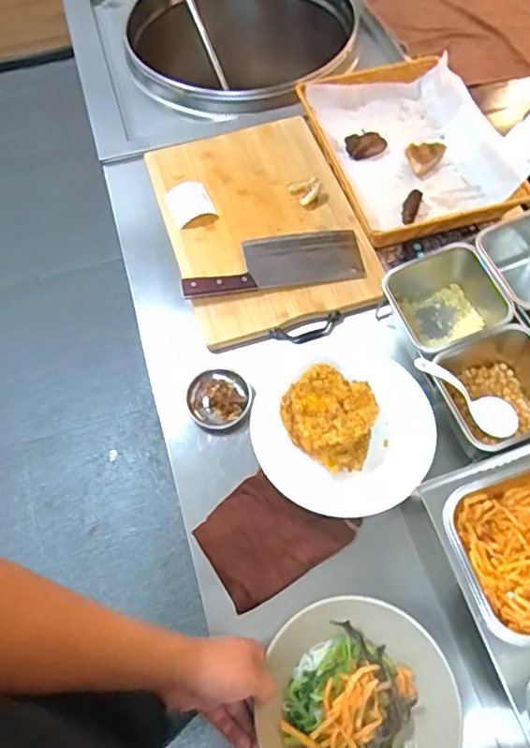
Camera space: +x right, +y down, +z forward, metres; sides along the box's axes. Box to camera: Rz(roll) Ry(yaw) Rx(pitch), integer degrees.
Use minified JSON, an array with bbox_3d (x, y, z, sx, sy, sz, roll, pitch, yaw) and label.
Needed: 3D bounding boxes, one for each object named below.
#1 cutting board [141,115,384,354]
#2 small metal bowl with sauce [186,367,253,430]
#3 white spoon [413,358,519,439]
[{"bbox_3d":[-0.003,-0.236,0.901,0.288,0.034,0.411,-19,75,-9],"label":"cutting board"},{"bbox_3d":[-0.066,0.035,0.794,0.089,0.029,0.089,0,62,1],"label":"small metal bowl with sauce"},{"bbox_3d":[0.254,0.024,0.702,0.166,0.026,0.049,36,64,-18],"label":"white spoon"}]

